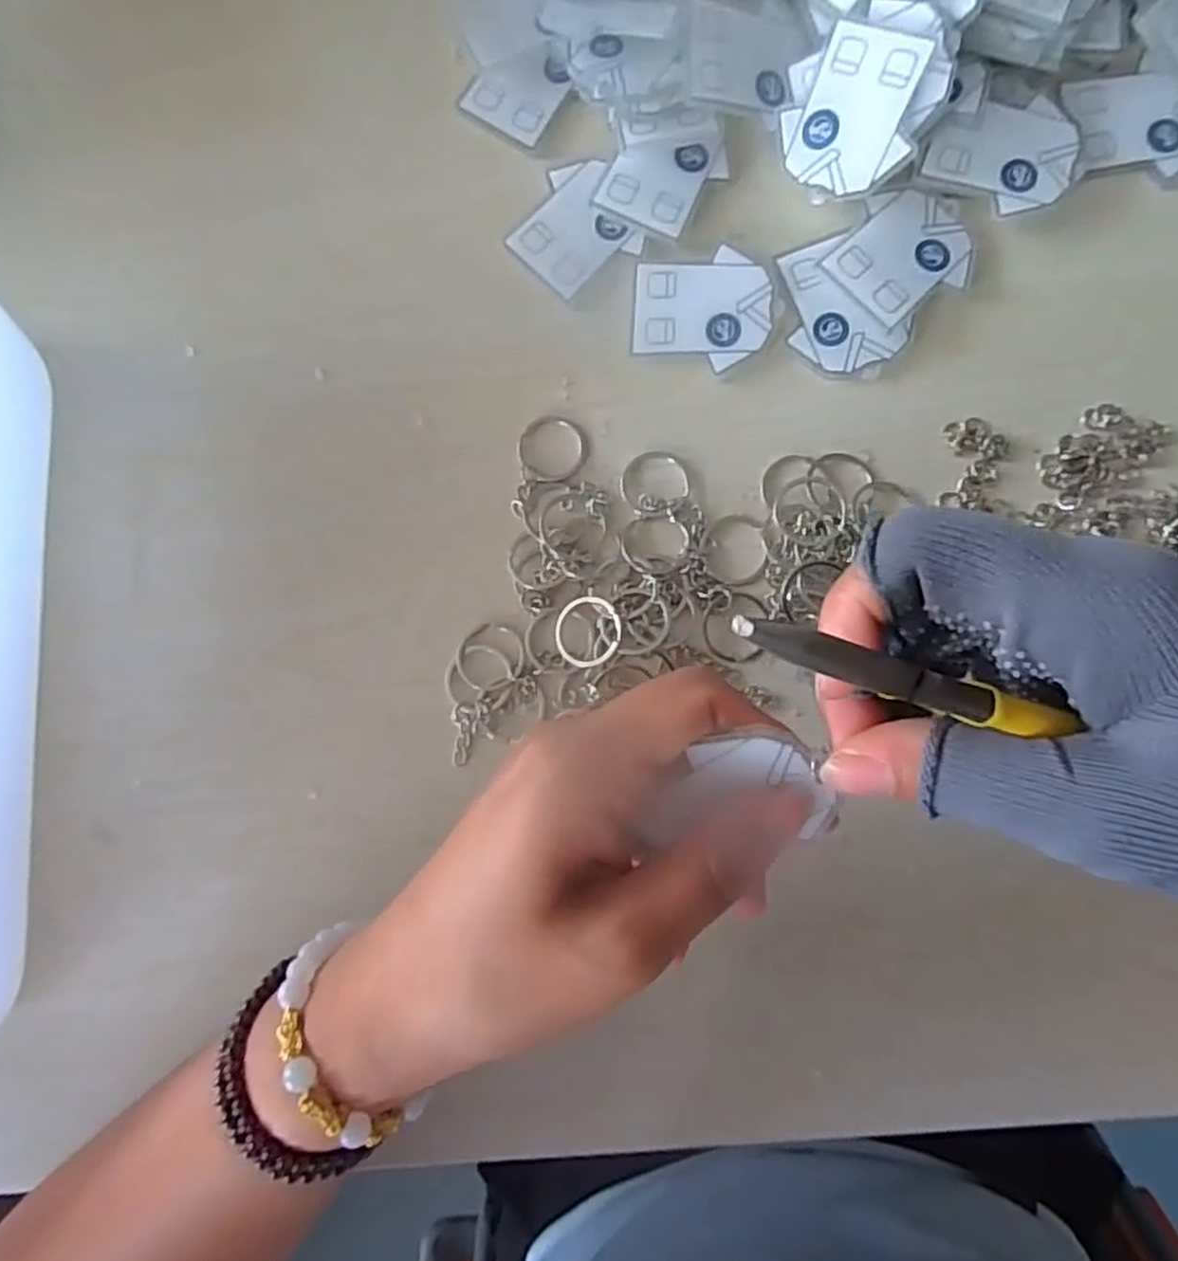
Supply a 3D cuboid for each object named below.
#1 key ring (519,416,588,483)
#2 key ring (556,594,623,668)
[{"bbox_3d":[-0.013,-0.066,0.274,0.025,0.004,0.025,0,85,4],"label":"key ring"},{"bbox_3d":[0.000,0.001,0.265,0.024,0.004,0.025,-2,84,18],"label":"key ring"}]

